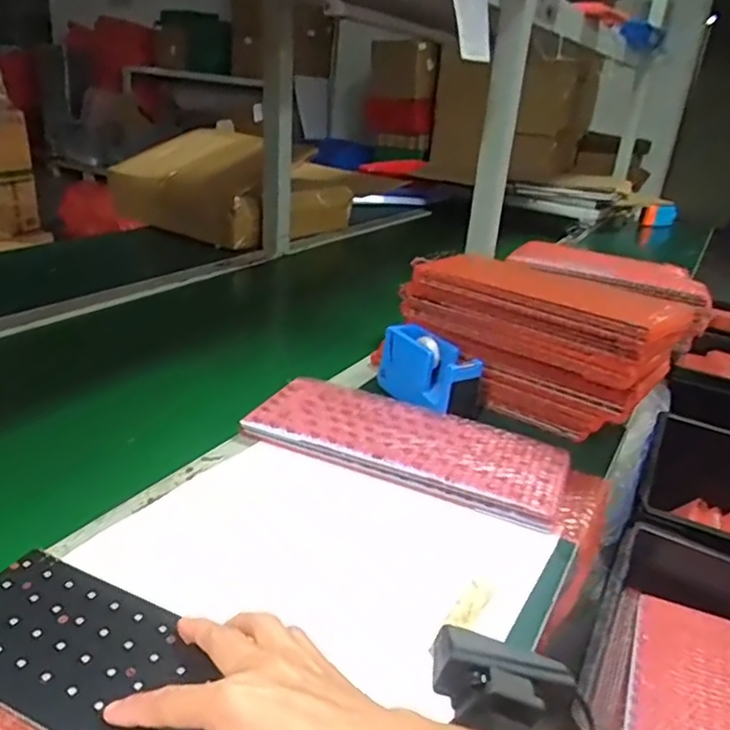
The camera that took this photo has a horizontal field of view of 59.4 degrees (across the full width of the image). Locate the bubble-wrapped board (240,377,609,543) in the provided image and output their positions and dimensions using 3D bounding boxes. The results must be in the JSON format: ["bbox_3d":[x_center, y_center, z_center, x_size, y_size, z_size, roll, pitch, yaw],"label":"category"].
[{"bbox_3d":[0.056,0.081,0.635,0.334,0.023,0.117,14,25,18],"label":"bubble-wrapped board"}]

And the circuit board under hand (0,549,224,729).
[{"bbox_3d":[-0.120,0.178,0.358,0.275,0.005,0.090,15,26,20],"label":"circuit board under hand"}]

